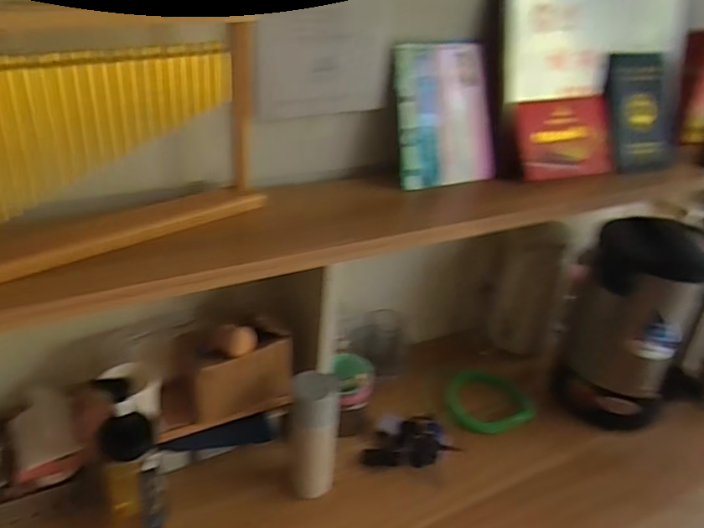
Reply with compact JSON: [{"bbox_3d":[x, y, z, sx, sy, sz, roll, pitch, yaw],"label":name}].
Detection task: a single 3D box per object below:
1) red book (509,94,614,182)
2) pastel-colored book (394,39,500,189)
[{"bbox_3d":[0.369,-0.217,0.979,0.204,0.135,0.025,-15,7,-30],"label":"red book"},{"bbox_3d":[0.152,-0.236,0.894,0.175,0.210,0.026,-11,11,-20],"label":"pastel-colored book"}]

